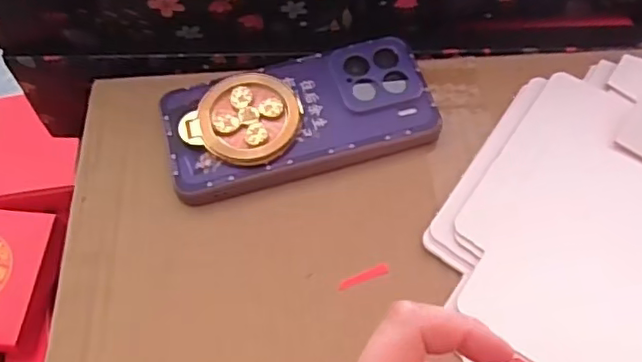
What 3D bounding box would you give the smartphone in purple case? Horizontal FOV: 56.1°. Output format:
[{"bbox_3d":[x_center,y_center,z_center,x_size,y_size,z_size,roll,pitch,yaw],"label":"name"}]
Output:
[{"bbox_3d":[-0.013,-0.037,0.345,0.149,0.020,0.072,-14,61,-7],"label":"smartphone in purple case"}]

